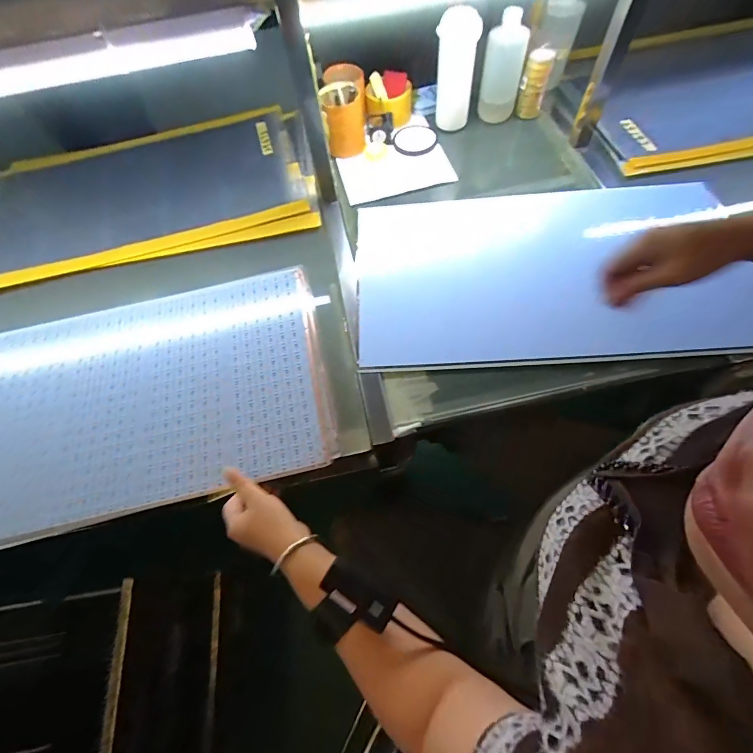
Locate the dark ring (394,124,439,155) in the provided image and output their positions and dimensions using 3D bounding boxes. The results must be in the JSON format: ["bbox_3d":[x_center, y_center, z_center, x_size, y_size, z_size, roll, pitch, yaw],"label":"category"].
[{"bbox_3d":[0.080,-0.507,0.787,0.092,0.018,0.098,-1,68,3],"label":"dark ring"}]

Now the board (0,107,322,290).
[{"bbox_3d":[-0.457,-0.379,0.758,0.642,0.063,0.401,-13,64,-3],"label":"board"}]

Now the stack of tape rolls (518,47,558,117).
[{"bbox_3d":[0.327,-0.605,0.770,0.052,0.109,0.041,16,66,11],"label":"stack of tape rolls"}]

